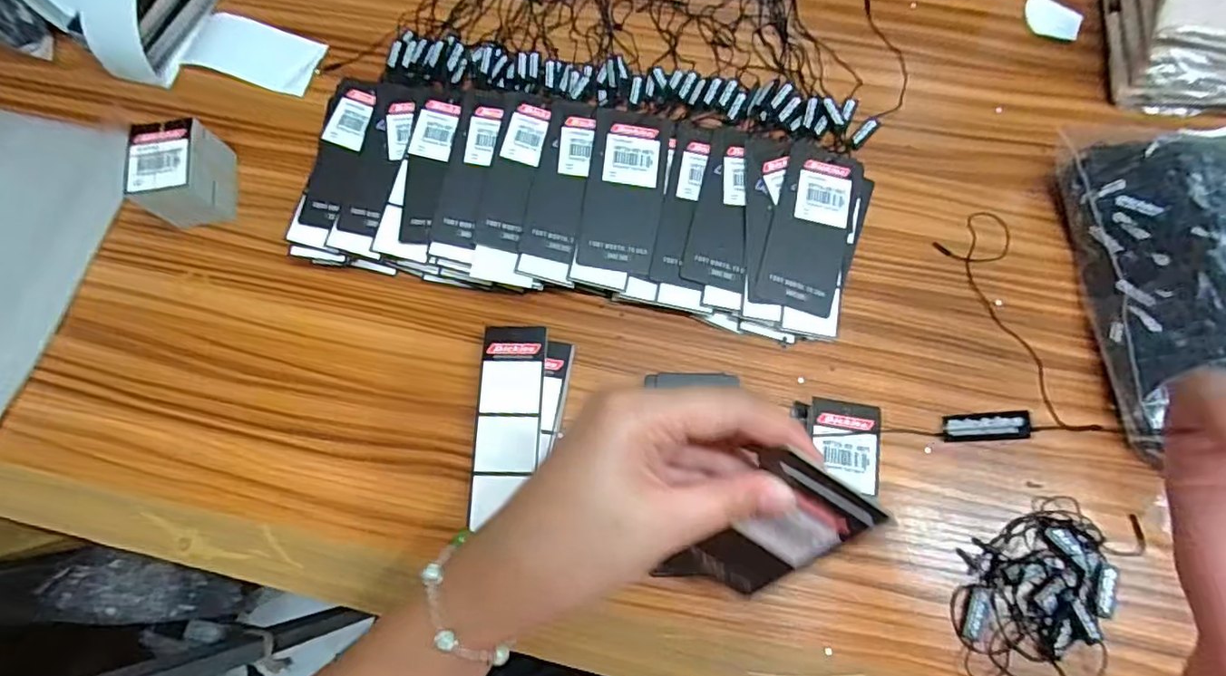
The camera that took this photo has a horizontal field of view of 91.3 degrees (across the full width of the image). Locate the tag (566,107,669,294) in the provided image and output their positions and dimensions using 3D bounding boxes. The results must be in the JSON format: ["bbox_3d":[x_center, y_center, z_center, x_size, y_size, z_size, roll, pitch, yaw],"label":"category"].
[{"bbox_3d":[0.006,-0.090,0.381,0.048,0.005,0.120,9,78,-2],"label":"tag"}]

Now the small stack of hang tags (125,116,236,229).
[{"bbox_3d":[-0.274,-0.103,0.387,0.037,0.053,0.058,-5,72,0],"label":"small stack of hang tags"}]

